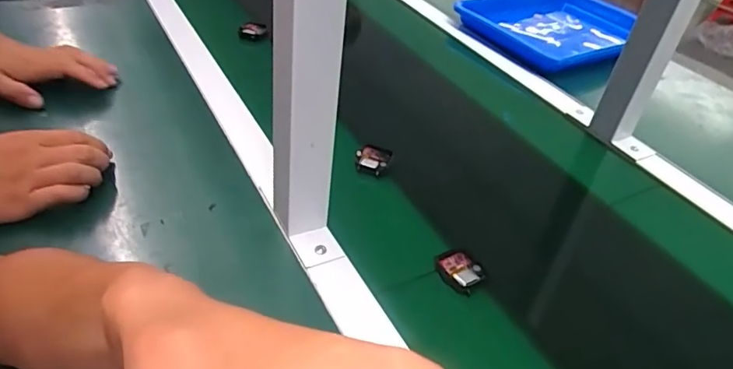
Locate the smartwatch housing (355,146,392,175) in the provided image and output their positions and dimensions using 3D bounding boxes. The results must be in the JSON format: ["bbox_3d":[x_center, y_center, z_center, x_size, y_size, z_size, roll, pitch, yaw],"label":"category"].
[{"bbox_3d":[0.007,-0.029,0.593,0.033,0.016,0.040,18,39,12],"label":"smartwatch housing"}]

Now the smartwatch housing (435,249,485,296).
[{"bbox_3d":[0.086,0.079,0.476,0.039,0.011,0.041,-9,42,-21],"label":"smartwatch housing"}]

